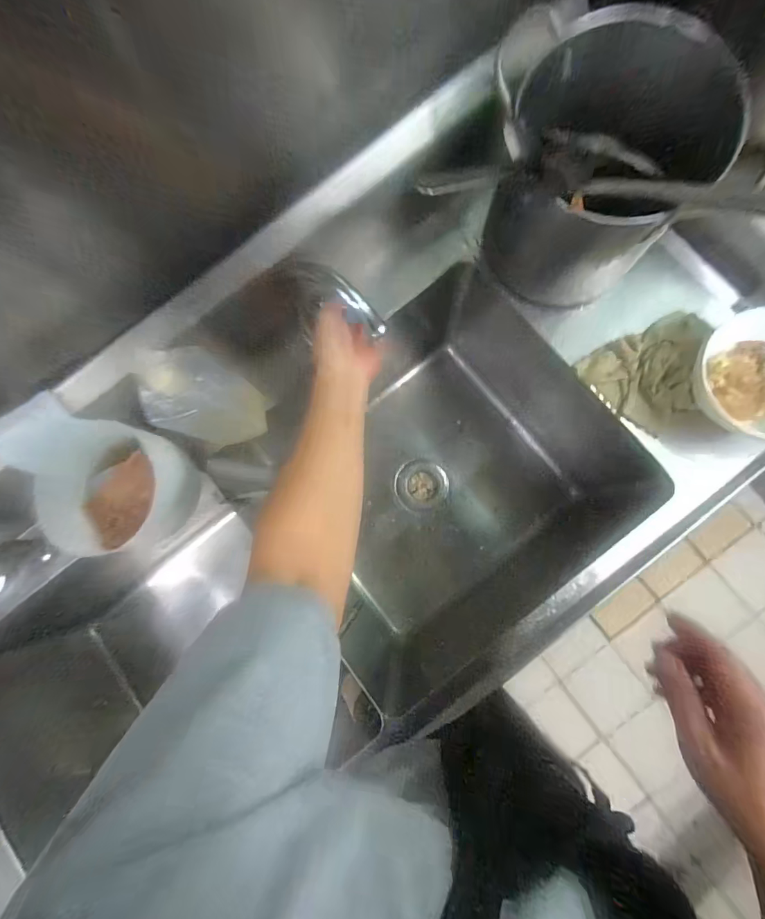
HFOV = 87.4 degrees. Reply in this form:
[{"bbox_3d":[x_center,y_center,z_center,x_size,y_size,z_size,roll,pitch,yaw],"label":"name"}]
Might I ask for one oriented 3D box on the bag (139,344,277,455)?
[{"bbox_3d":[-0.220,-0.074,0.507,0.065,0.205,0.095,35,86,8],"label":"bag"}]

